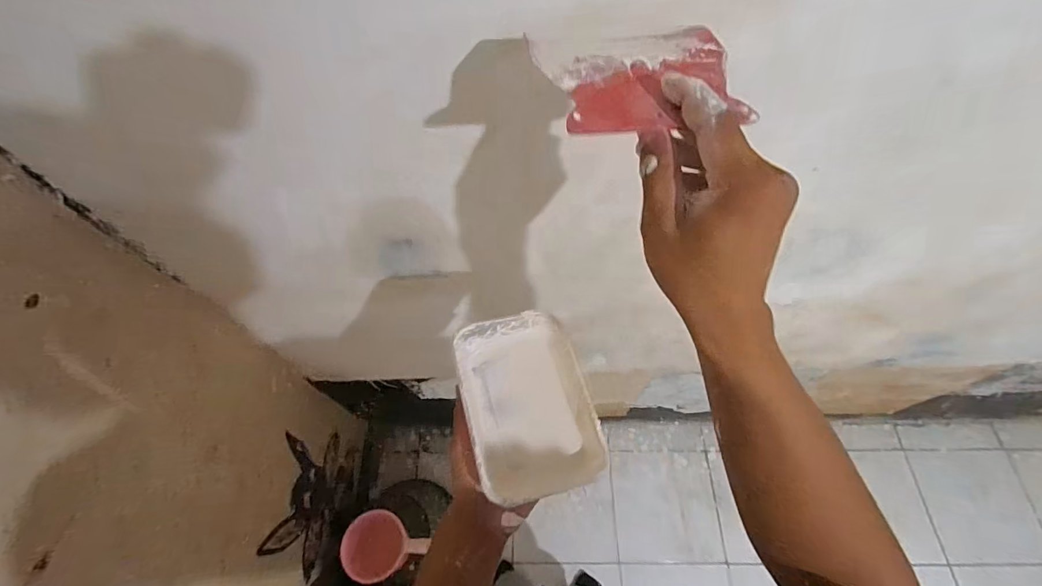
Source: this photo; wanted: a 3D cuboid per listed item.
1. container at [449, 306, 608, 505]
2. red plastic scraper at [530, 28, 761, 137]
[{"bbox_3d":[0.006,0.103,0.432,0.113,0.053,0.166,-15,61,-6],"label":"container"},{"bbox_3d":[0.072,-0.131,0.271,0.119,0.005,0.097,-6,58,-6],"label":"red plastic scraper"}]

